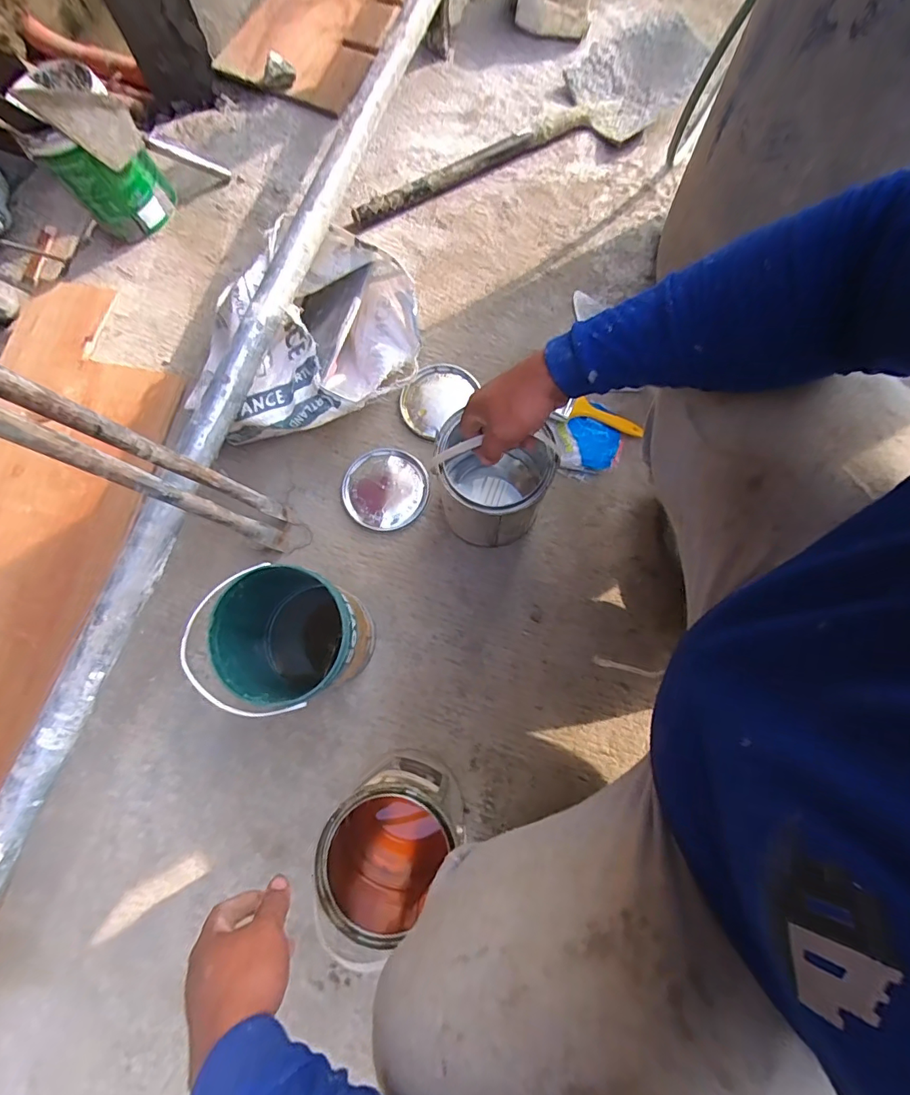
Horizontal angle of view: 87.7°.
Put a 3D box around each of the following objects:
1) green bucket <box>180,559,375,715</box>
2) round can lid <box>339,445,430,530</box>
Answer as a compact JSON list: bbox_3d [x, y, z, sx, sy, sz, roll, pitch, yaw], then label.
[{"bbox_3d":[-0.219,0.127,0.682,0.170,0.212,0.174,0,77,1],"label":"green bucket"},{"bbox_3d":[-0.121,-0.104,0.836,0.144,0.004,0.147,0,77,1],"label":"round can lid"}]

